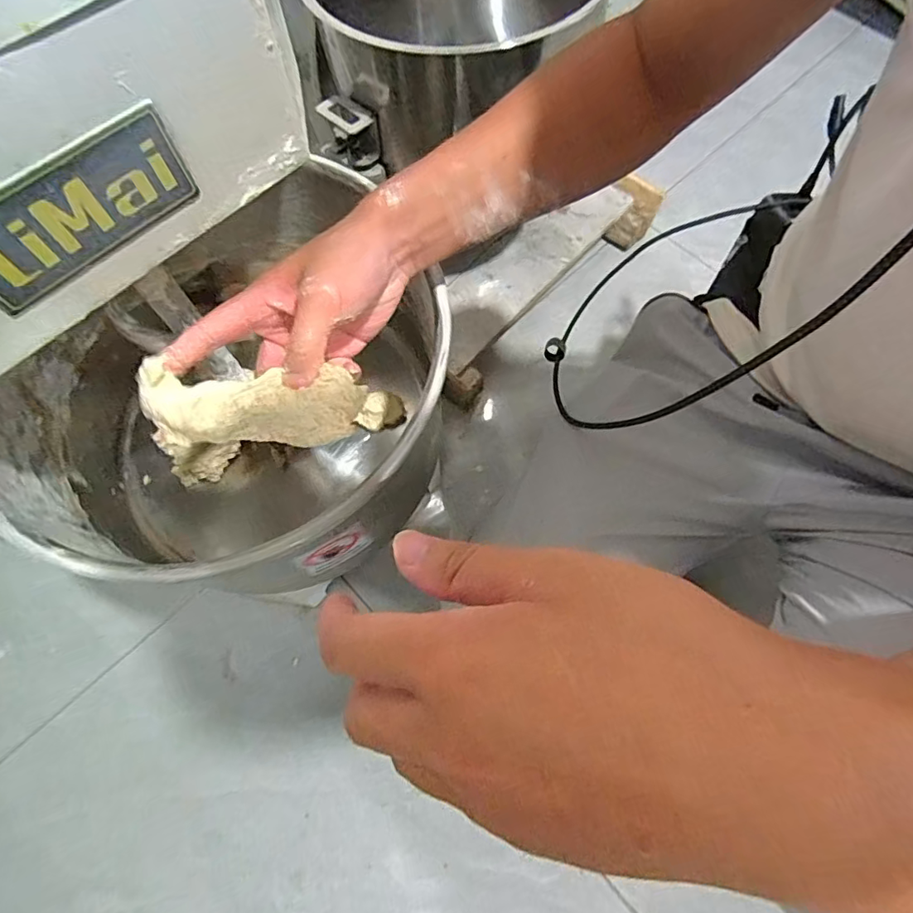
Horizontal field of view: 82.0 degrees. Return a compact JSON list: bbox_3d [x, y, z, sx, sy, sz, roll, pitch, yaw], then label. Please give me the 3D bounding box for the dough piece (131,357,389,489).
[{"bbox_3d":[-0.113,-0.025,0.312,0.135,0.045,0.055,-6,64,0],"label":"dough piece"}]

